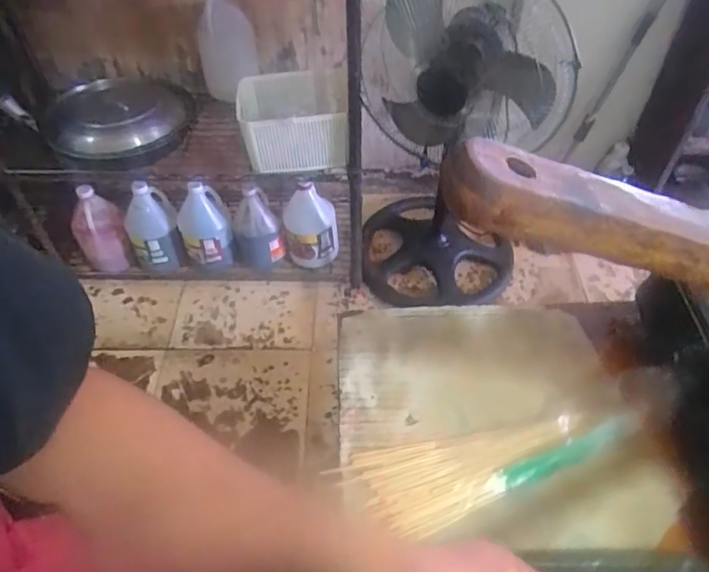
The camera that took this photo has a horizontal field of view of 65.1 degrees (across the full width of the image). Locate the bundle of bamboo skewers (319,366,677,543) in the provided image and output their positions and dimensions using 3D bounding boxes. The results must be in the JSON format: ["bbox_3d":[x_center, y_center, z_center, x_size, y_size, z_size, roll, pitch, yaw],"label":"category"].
[{"bbox_3d":[0.146,0.150,0.499,0.311,0.043,0.084,-11,50,-8],"label":"bundle of bamboo skewers"}]

